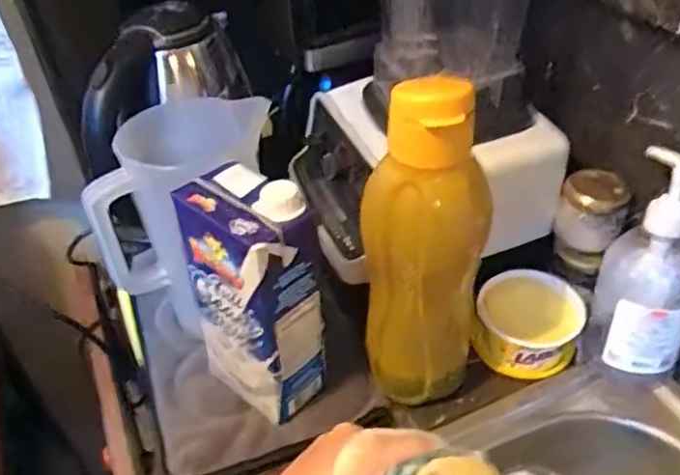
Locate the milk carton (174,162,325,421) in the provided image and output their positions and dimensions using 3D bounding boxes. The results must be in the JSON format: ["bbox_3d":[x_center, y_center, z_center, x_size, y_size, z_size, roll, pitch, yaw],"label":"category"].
[{"bbox_3d":[-0.060,0.042,0.485,0.086,0.195,0.075,29,50,31],"label":"milk carton"}]

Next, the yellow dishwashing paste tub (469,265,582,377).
[{"bbox_3d":[0.168,0.079,0.573,0.090,0.059,0.087,-2,41,2],"label":"yellow dishwashing paste tub"}]

